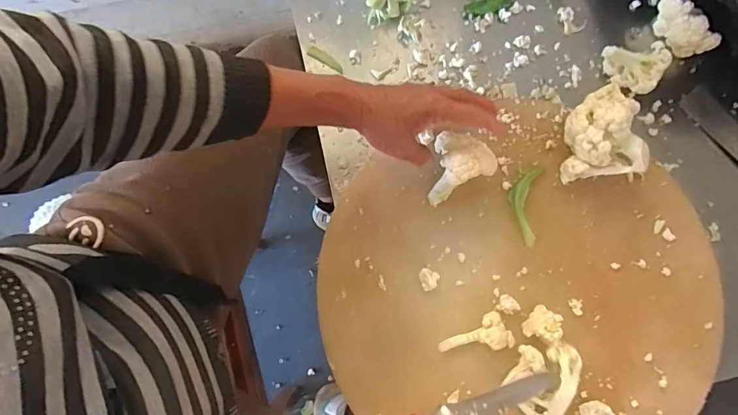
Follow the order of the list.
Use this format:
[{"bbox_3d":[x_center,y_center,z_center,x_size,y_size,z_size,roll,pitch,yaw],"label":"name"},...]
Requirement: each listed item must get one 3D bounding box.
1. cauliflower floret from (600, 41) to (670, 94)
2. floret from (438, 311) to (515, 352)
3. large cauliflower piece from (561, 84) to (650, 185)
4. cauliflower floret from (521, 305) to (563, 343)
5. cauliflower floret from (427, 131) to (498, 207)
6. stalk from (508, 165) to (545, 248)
[{"bbox_3d":[0.312,-0.163,0.507,0.062,0.034,0.055,0,80,-1],"label":"cauliflower floret"},{"bbox_3d":[0.108,0.133,0.441,0.073,0.026,0.035,-17,80,10],"label":"floret"},{"bbox_3d":[0.242,-0.076,0.449,0.069,0.082,0.085,0,80,-1],"label":"large cauliflower piece"},{"bbox_3d":[0.176,0.117,0.437,0.031,0.037,0.033,0,80,-1],"label":"cauliflower floret"},{"bbox_3d":[0.088,-0.047,0.448,0.065,0.069,0.059,-25,81,-5],"label":"cauliflower floret"},{"bbox_3d":[0.170,-0.004,0.470,0.034,0.012,0.089,10,80,1],"label":"stalk"}]

